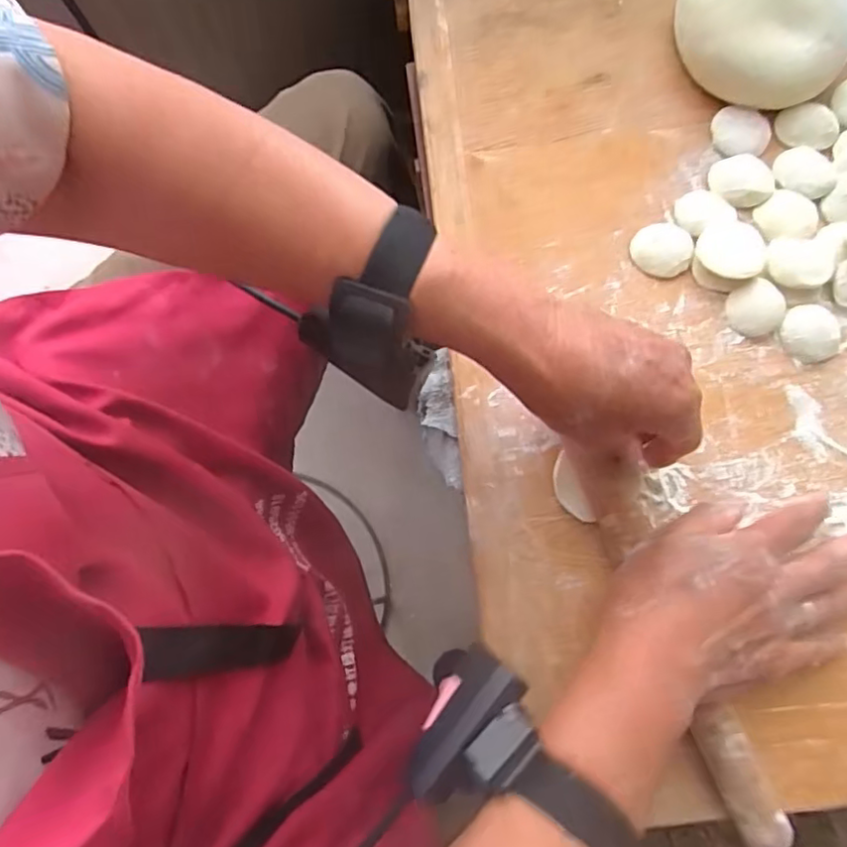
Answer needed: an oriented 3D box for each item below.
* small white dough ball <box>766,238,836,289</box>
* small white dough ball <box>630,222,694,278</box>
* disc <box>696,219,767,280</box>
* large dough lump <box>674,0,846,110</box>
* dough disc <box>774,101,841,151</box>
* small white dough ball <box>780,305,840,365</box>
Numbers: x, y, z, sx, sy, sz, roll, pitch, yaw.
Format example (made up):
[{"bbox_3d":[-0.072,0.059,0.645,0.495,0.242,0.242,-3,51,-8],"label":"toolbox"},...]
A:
[{"bbox_3d":[0.249,-0.106,0.397,0.040,0.010,0.037,0,79,1],"label":"small white dough ball"},{"bbox_3d":[0.162,-0.119,0.409,0.039,0.005,0.037,0,79,1],"label":"small white dough ball"},{"bbox_3d":[0.207,-0.116,0.404,0.044,0.004,0.040,0,79,1],"label":"disc"},{"bbox_3d":[0.236,-0.280,0.415,0.115,0.054,0.103,17,80,4],"label":"large dough lump"},{"bbox_3d":[0.274,-0.209,0.425,0.048,0.009,0.032,-10,79,-1],"label":"dough disc"},{"bbox_3d":[0.252,-0.059,0.394,0.033,0.009,0.037,-5,79,0],"label":"small white dough ball"}]

